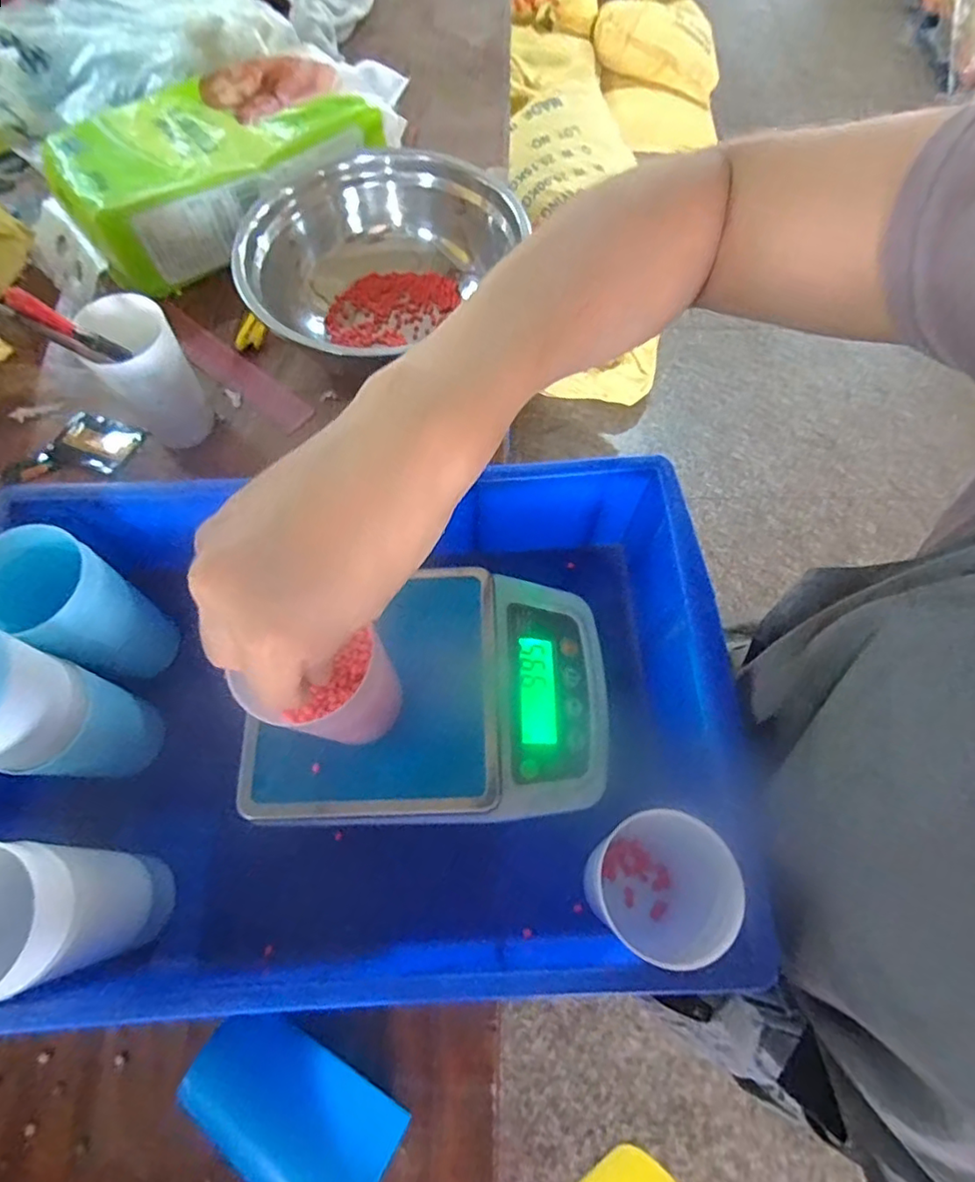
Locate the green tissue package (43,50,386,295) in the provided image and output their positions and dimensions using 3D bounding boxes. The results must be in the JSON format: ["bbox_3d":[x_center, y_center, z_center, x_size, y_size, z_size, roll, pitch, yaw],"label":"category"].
[{"bbox_3d":[-0.258,-0.412,0.585,0.284,0.087,0.166,-31,71,-13],"label":"green tissue package"}]

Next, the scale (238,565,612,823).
[{"bbox_3d":[-0.032,0.063,0.366,0.218,0.042,0.151,-3,67,-2],"label":"scale"}]

